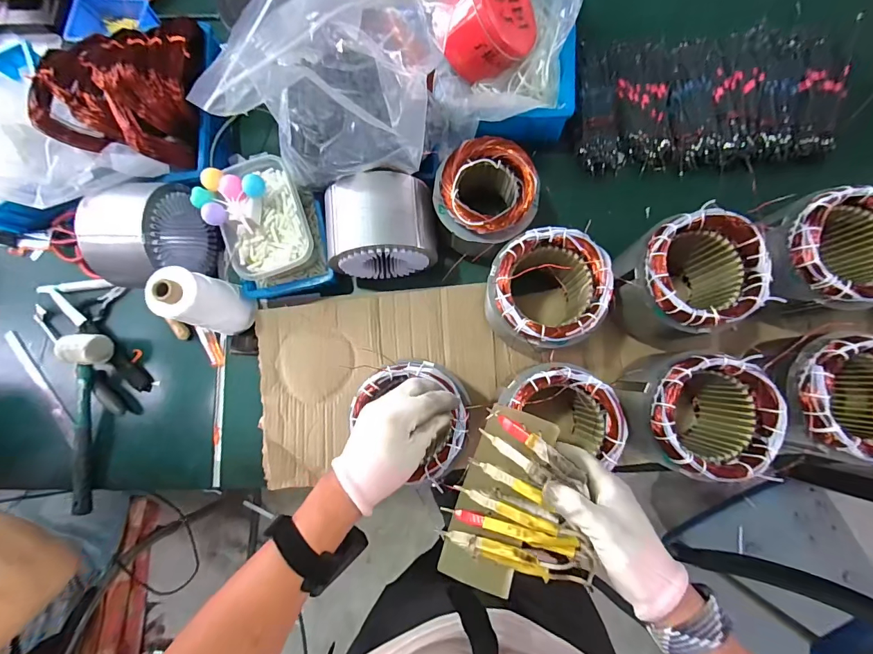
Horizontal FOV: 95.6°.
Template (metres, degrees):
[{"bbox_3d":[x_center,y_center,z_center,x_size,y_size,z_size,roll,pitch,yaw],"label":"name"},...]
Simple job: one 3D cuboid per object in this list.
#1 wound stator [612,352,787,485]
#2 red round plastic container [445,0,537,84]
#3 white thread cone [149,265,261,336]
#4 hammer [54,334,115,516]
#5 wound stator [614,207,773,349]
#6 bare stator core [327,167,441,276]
[{"bbox_3d":[0.329,0.114,0.531,0.132,0.174,0.143,-1,82,4],"label":"wound stator"},{"bbox_3d":[0.077,-0.452,0.583,0.130,0.078,0.142,-1,92,-39],"label":"red round plastic container"},{"bbox_3d":[-0.331,-0.035,0.572,0.067,0.151,0.078,25,84,7],"label":"white thread cone"},{"bbox_3d":[-0.567,0.147,0.621,0.071,0.066,0.275,3,82,4],"label":"hammer"},{"bbox_3d":[0.330,-0.062,0.545,0.131,0.155,0.139,-1,82,4],"label":"wound stator"},{"bbox_3d":[-0.076,-0.140,0.584,0.149,0.148,0.113,-3,82,3],"label":"bare stator core"}]

